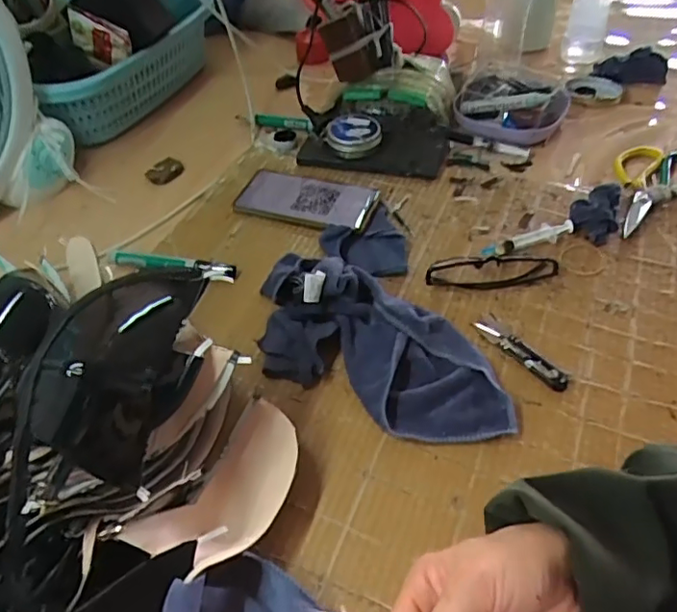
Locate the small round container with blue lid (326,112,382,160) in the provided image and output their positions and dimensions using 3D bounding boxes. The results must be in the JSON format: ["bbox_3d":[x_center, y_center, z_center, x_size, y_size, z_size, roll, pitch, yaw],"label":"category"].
[{"bbox_3d":[0.021,-0.212,0.730,0.067,0.034,0.060,-11,48,-6],"label":"small round container with blue lid"}]

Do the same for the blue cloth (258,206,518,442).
[{"bbox_3d":[0.019,0.008,0.533,0.179,0.053,0.278,-16,49,-10],"label":"blue cloth"}]

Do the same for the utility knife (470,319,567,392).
[{"bbox_3d":[0.167,0.041,0.524,0.022,0.009,0.097,-31,53,-22],"label":"utility knife"}]

